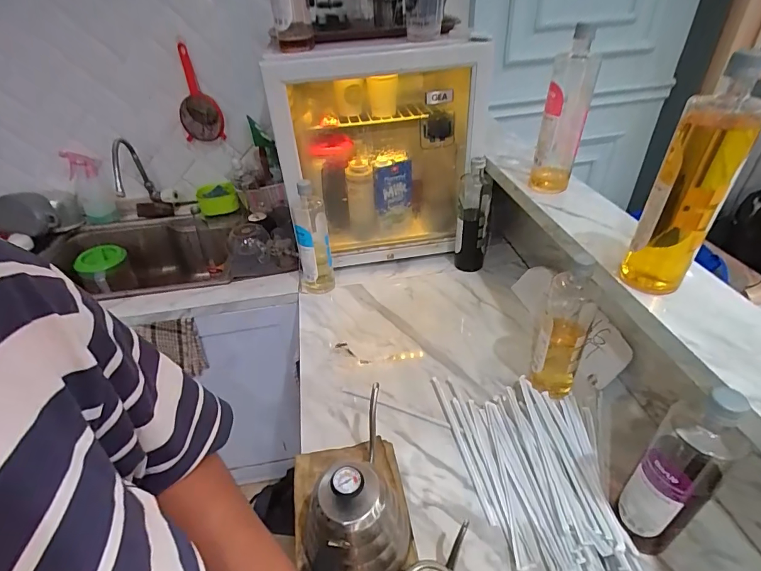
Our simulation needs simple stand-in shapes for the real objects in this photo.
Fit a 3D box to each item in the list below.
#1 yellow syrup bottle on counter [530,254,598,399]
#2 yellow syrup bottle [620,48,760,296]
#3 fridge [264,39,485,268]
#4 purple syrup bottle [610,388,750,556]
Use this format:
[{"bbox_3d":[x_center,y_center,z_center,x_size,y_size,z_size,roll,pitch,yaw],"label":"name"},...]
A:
[{"bbox_3d":[0.293,0.069,0.653,0.072,0.248,0.060,13,41,21],"label":"yellow syrup bottle on counter"},{"bbox_3d":[0.340,-0.099,0.457,0.070,0.256,0.066,23,45,30],"label":"yellow syrup bottle"},{"bbox_3d":[-0.018,-0.341,1.037,0.445,0.459,0.377,-8,38,-5],"label":"fridge"},{"bbox_3d":[0.330,0.207,0.458,0.060,0.247,0.070,-28,44,-28],"label":"purple syrup bottle"}]

